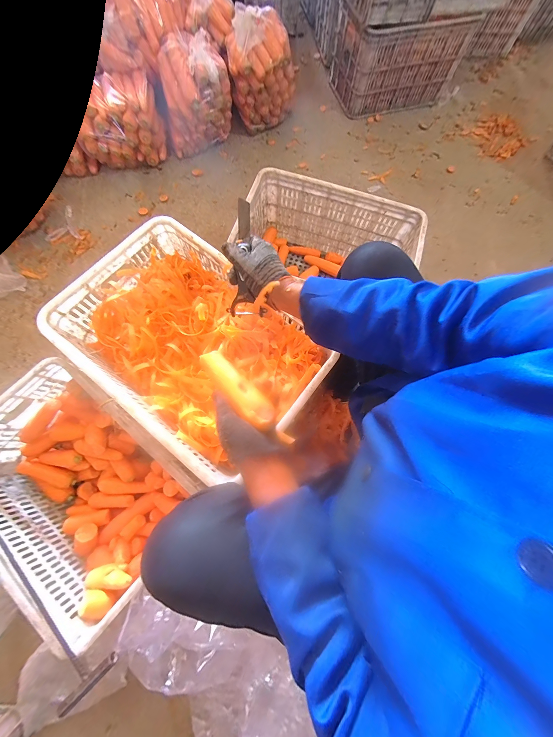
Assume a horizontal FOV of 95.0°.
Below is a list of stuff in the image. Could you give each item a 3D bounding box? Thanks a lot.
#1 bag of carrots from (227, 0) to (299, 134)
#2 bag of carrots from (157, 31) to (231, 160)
[{"bbox_3d":[-0.058,-1.266,1.099,0.276,0.319,0.212,6,75,0],"label":"bag of carrots"},{"bbox_3d":[-0.335,-1.131,1.071,0.283,0.297,0.195,-11,76,-5],"label":"bag of carrots"}]

